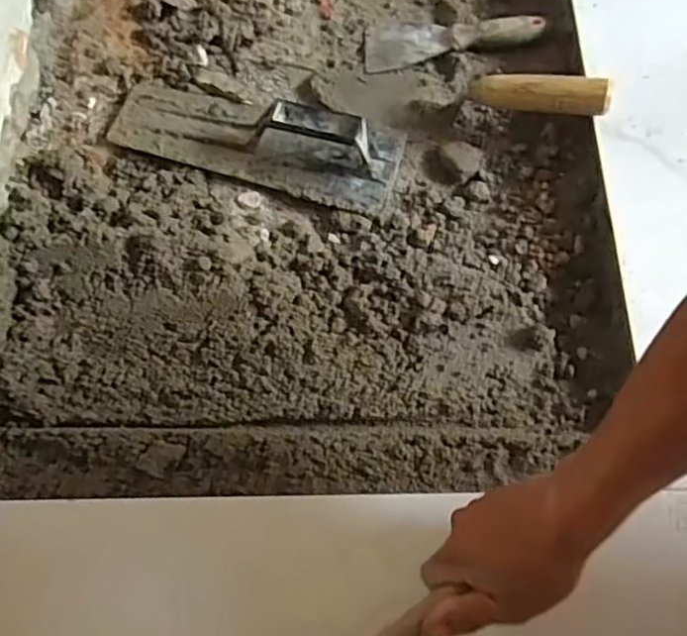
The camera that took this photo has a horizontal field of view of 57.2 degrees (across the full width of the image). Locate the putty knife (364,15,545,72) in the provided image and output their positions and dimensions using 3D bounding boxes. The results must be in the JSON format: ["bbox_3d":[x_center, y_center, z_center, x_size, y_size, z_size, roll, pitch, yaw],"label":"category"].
[{"bbox_3d":[0.117,-0.308,0.688,0.189,0.017,0.061,-3,66,13],"label":"putty knife"}]

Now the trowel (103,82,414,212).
[{"bbox_3d":[-0.093,-0.192,0.635,0.301,0.051,0.114,13,67,6],"label":"trowel"}]

